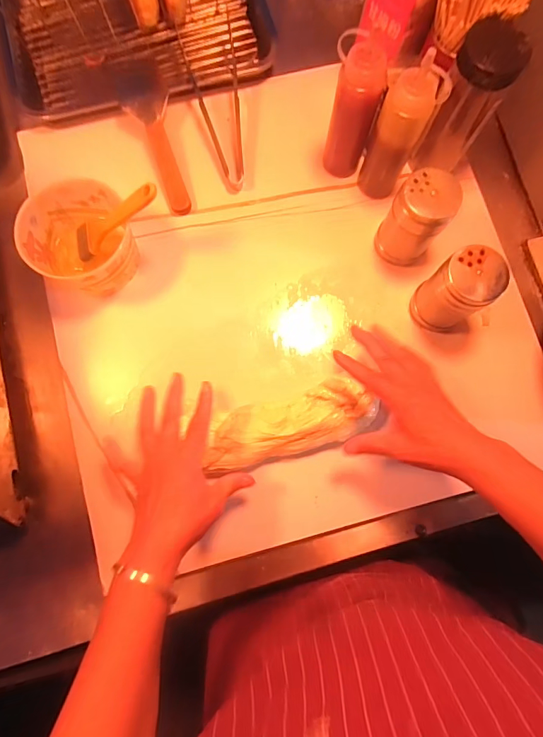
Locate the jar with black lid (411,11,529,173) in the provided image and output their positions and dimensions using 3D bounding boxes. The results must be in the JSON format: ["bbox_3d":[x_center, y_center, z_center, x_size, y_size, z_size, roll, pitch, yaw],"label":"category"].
[{"bbox_3d":[0.209,-0.286,0.444,0.061,0.150,0.051,17,81,1],"label":"jar with black lid"}]

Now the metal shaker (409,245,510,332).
[{"bbox_3d":[0.204,-0.084,0.456,0.060,0.108,0.062,0,81,-2],"label":"metal shaker"}]

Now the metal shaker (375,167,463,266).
[{"bbox_3d":[0.165,-0.168,0.466,0.063,0.108,0.059,0,81,-2],"label":"metal shaker"}]

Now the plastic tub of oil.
[{"bbox_3d":[-0.212,-0.149,0.475,0.112,0.077,0.110,0,81,-2],"label":"plastic tub of oil"}]

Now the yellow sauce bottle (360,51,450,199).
[{"bbox_3d":[0.136,-0.252,0.450,0.052,0.160,0.046,26,81,2],"label":"yellow sauce bottle"}]

